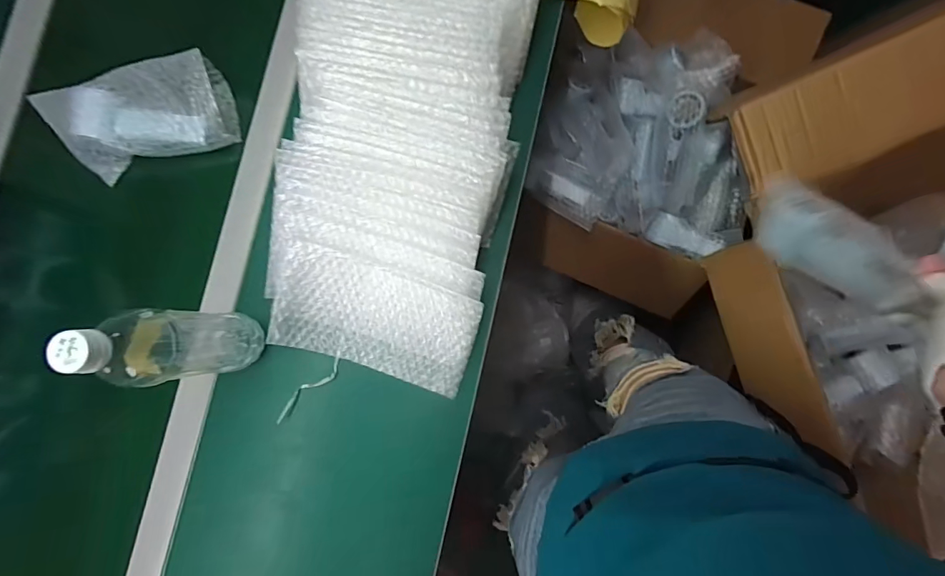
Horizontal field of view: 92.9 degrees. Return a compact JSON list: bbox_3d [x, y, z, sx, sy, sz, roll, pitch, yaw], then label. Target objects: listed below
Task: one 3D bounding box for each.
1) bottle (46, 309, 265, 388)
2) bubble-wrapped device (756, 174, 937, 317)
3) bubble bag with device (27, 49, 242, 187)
[{"bbox_3d":[-0.284,0.056,0.413,0.076,0.223,0.062,-7,87,3],"label":"bottle"},{"bbox_3d":[0.396,-0.046,0.485,0.040,0.083,0.177,-15,46,-26],"label":"bubble-wrapped device"},{"bbox_3d":[-0.388,-0.197,0.526,0.206,0.064,0.100,-16,86,2],"label":"bubble bag with device"}]

